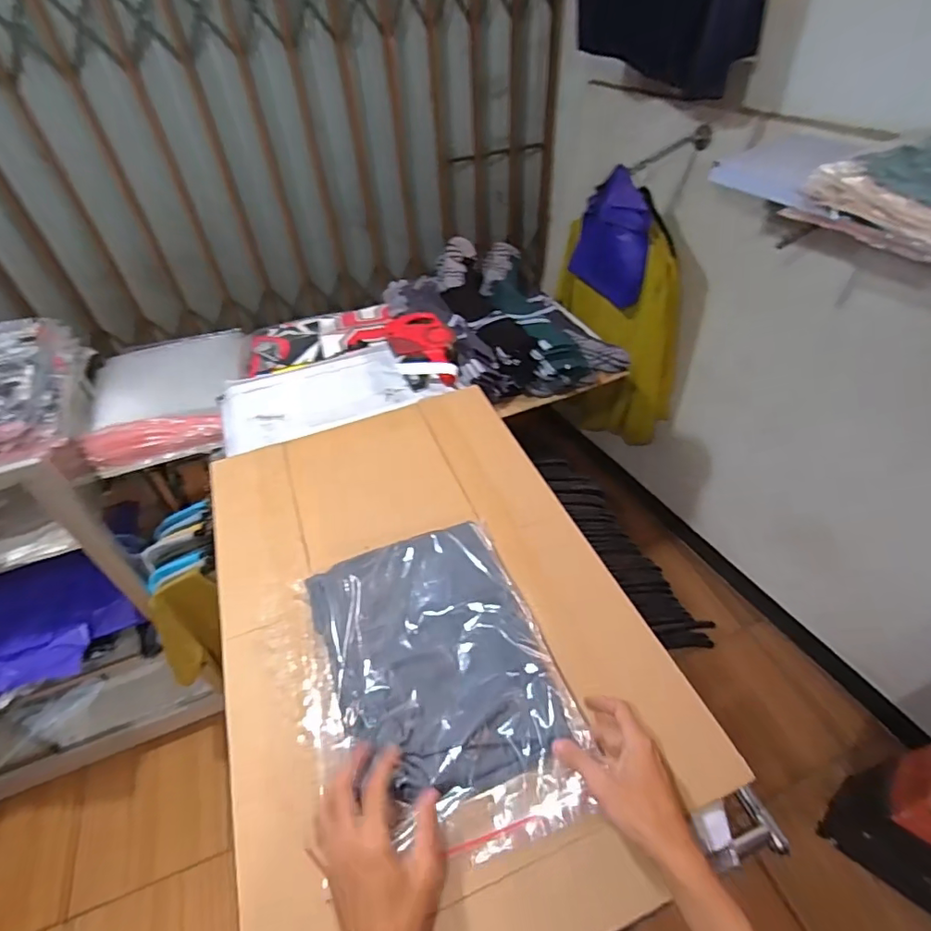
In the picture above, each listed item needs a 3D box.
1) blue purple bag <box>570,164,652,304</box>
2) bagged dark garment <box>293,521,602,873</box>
[{"bbox_3d":[0.425,-0.629,1.501,0.085,0.351,0.259,-33,66,-22],"label":"blue purple bag"},{"bbox_3d":[-0.043,0.240,0.610,0.282,0.053,0.356,-17,47,-13],"label":"bagged dark garment"}]

